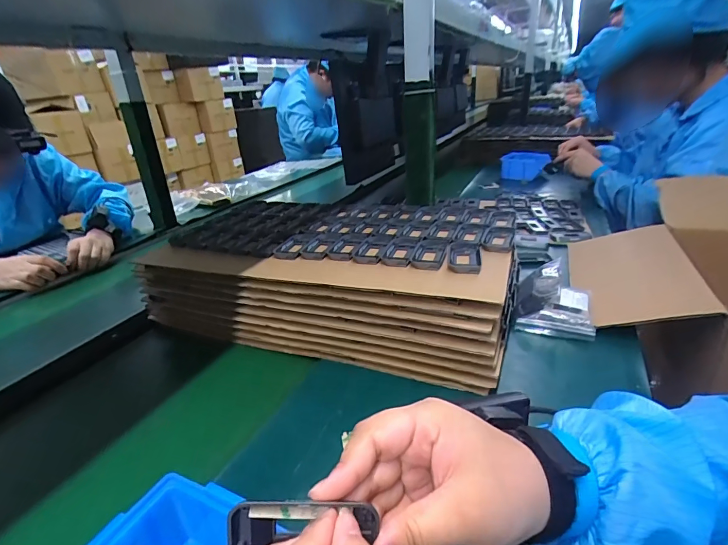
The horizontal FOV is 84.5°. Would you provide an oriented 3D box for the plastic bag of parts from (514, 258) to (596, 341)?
[{"bbox_3d":[0.265,0.038,0.560,0.096,0.060,0.114,7,27,24],"label":"plastic bag of parts"}]

